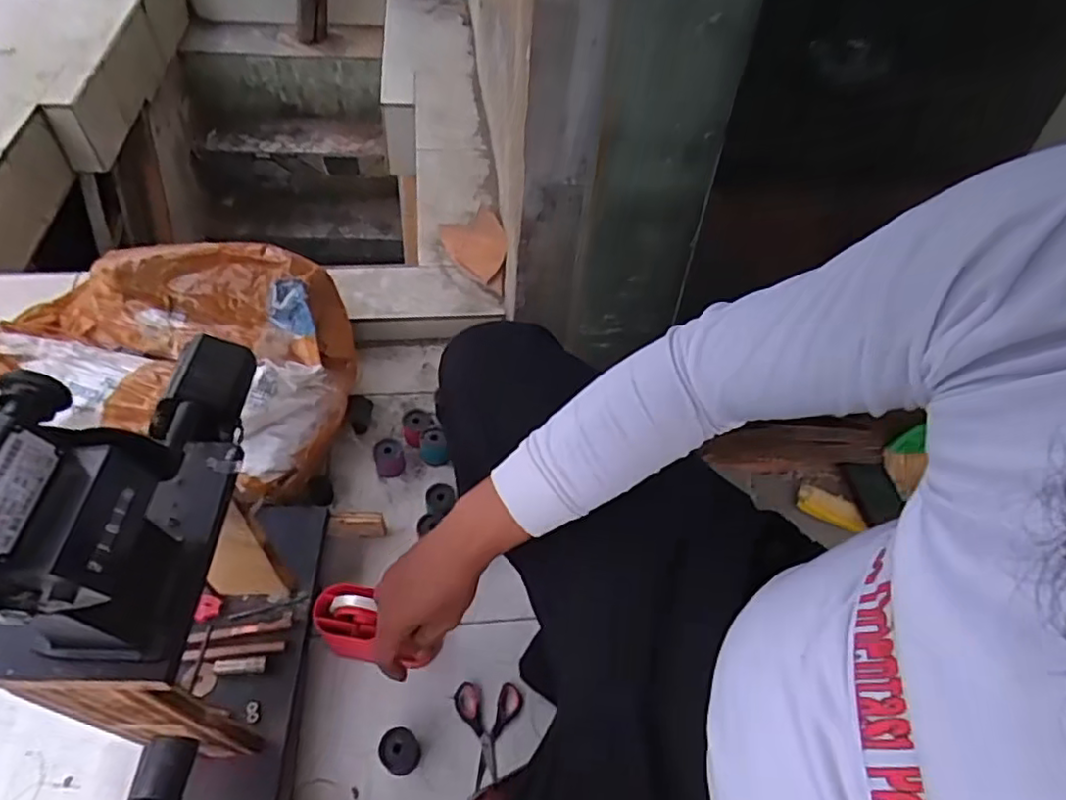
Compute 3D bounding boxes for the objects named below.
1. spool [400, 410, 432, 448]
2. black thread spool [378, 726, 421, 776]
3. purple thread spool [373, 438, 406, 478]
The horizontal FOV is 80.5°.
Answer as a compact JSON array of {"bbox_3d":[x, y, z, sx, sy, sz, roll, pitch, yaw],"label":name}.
[{"bbox_3d":[-0.185,0.046,1.011,0.048,0.051,0.047,2,52,-3],"label":"spool"},{"bbox_3d":[-0.156,0.409,0.736,0.042,0.049,0.045,2,52,-3],"label":"black thread spool"},{"bbox_3d":[-0.221,0.091,0.968,0.044,0.047,0.048,2,52,-3],"label":"purple thread spool"}]

